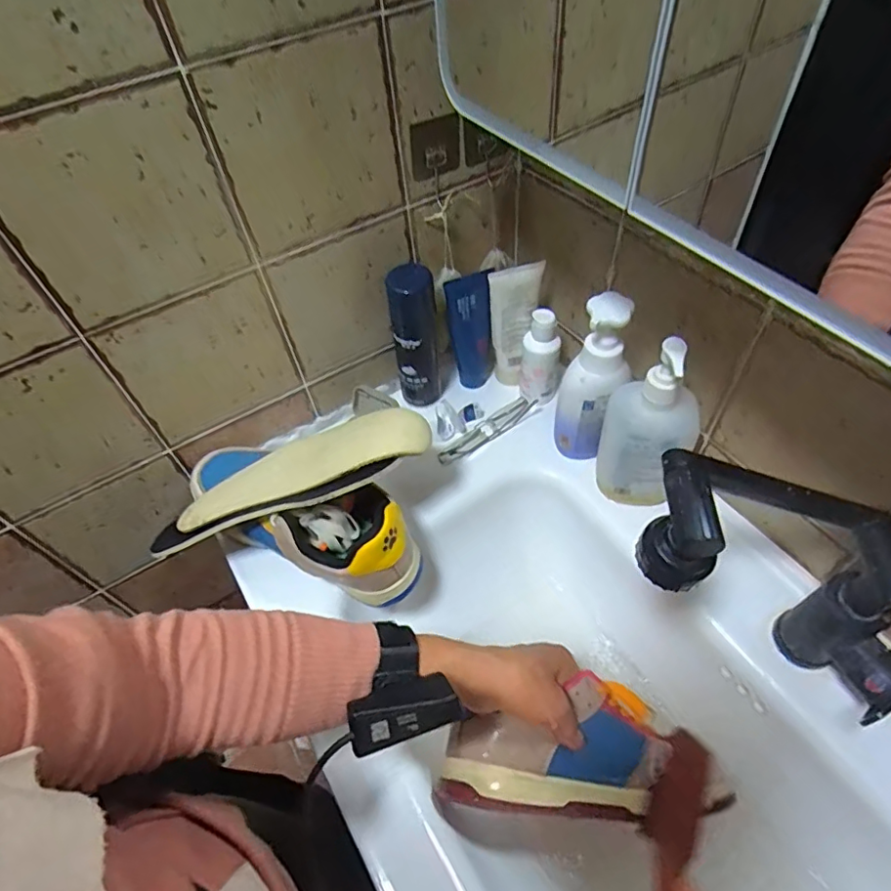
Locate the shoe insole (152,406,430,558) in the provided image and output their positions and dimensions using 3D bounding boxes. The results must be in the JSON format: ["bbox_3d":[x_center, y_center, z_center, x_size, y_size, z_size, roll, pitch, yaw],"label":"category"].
[{"bbox_3d":[-0.154,0.033,0.539,0.282,0.030,0.093,-23,53,6],"label":"shoe insole"}]

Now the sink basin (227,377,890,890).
[{"bbox_3d":[0.196,0.330,0.502,0.450,0.157,0.797,-31,57,-18],"label":"sink basin"}]

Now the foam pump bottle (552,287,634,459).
[{"bbox_3d":[0.151,-0.062,0.576,0.064,0.199,0.045,16,56,16],"label":"foam pump bottle"}]

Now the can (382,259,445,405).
[{"bbox_3d":[-0.033,-0.126,0.656,0.053,0.191,0.052,-2,53,3],"label":"can"}]

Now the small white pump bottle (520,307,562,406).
[{"bbox_3d":[0.115,-0.105,0.663,0.045,0.115,0.040,4,53,8],"label":"small white pump bottle"}]

